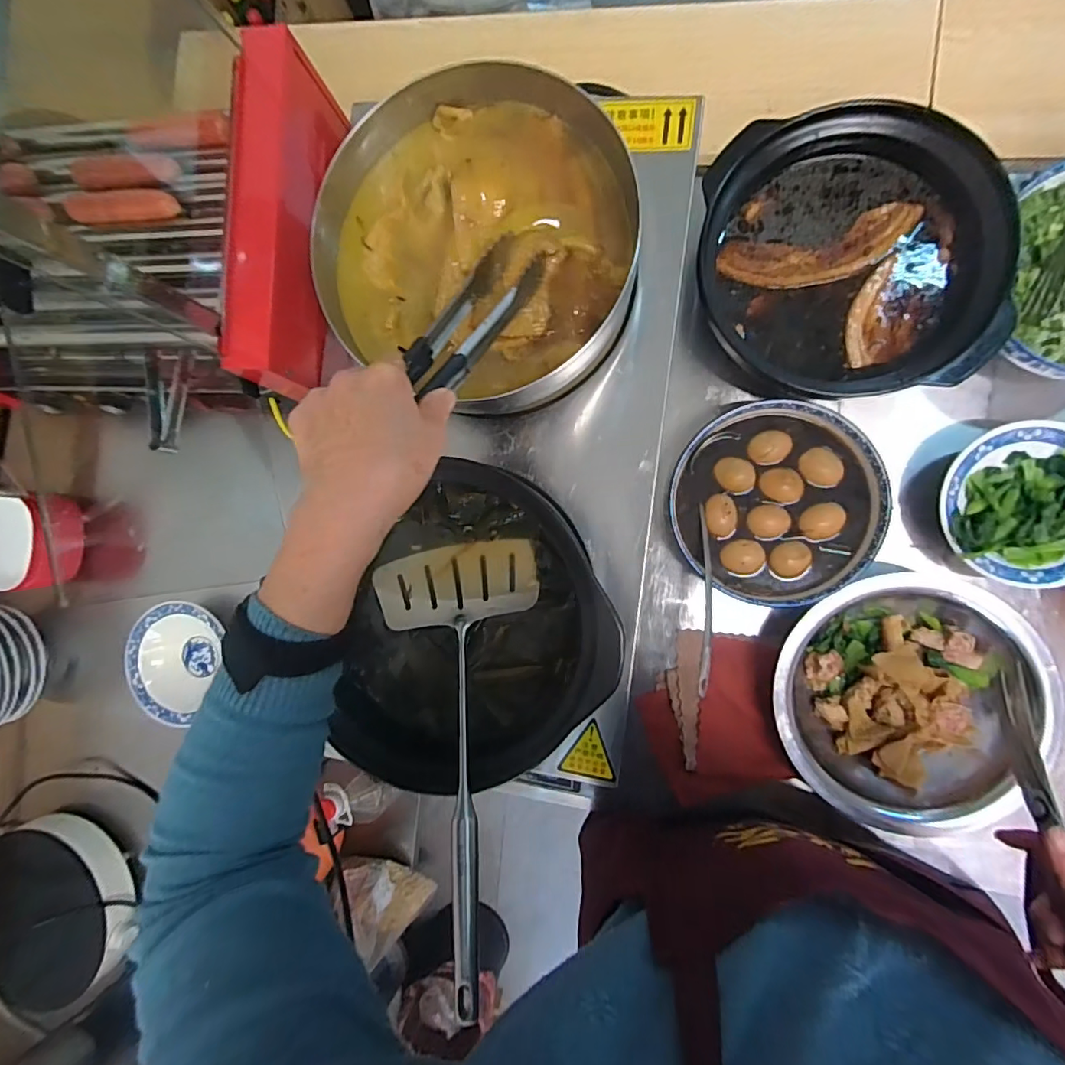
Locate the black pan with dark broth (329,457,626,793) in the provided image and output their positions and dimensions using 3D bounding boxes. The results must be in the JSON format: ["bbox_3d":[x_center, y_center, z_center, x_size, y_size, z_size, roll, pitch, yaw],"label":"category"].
[{"bbox_3d":[-0.070,0.094,0.488,0.253,0.086,0.272,14,92,8],"label":"black pan with dark broth"}]

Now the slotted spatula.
[{"bbox_3d":[-0.069,0.177,0.445,0.161,0.030,0.357,-8,61,8],"label":"slotted spatula"}]

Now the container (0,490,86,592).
[{"bbox_3d":[-0.769,0.009,0.753,0.206,0.099,0.149,1,90,9],"label":"container"}]

